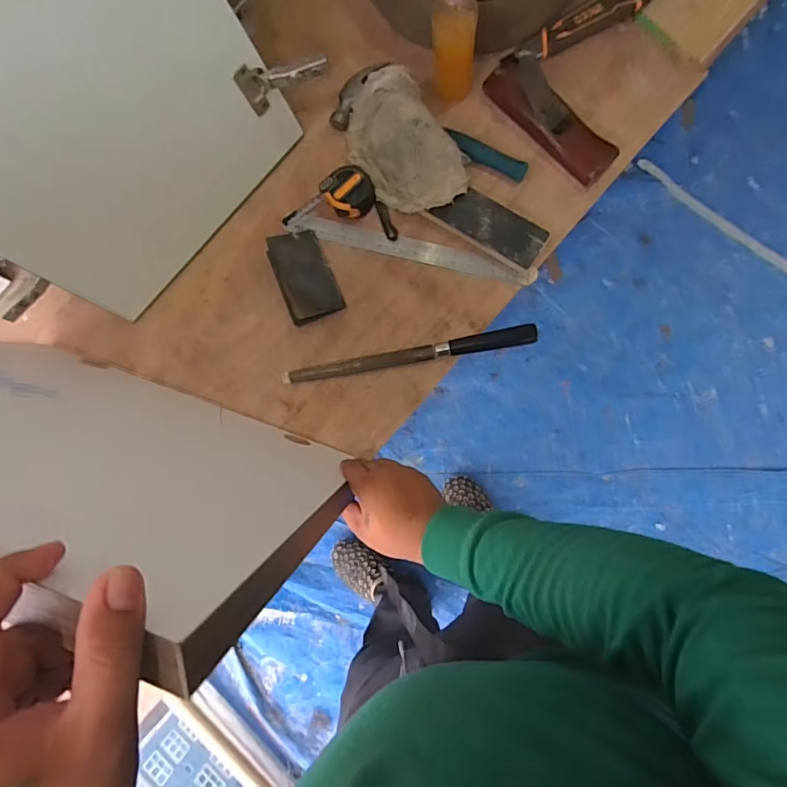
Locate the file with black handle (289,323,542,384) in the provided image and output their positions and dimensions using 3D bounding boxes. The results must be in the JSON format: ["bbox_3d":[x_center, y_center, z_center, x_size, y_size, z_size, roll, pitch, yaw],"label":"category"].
[{"bbox_3d":[0.017,-0.049,0.649,0.323,0.030,0.022,-9,86,3],"label":"file with black handle"}]

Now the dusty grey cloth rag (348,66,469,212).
[{"bbox_3d":[0.005,-0.320,0.656,0.117,0.049,0.199,-31,85,1],"label":"dusty grey cloth rag"}]

